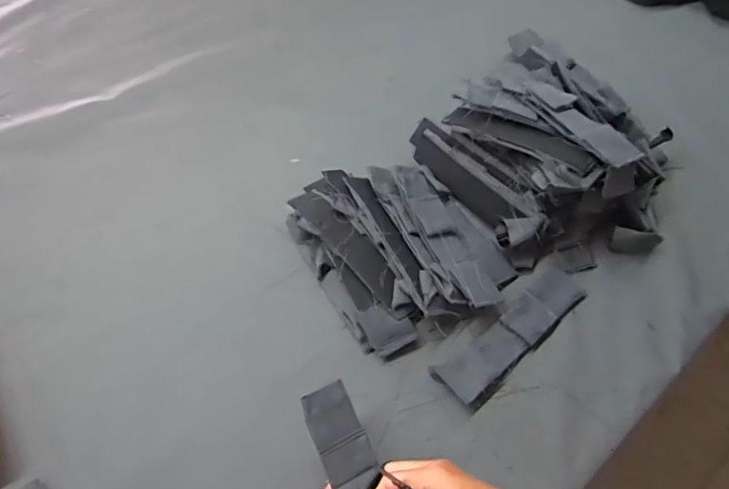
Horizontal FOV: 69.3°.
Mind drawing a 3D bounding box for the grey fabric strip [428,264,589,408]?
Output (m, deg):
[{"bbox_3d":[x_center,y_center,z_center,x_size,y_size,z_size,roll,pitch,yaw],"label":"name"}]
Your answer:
[{"bbox_3d":[0.166,0.095,0.581,0.200,0.018,0.054,-37,67,-20],"label":"grey fabric strip"}]

